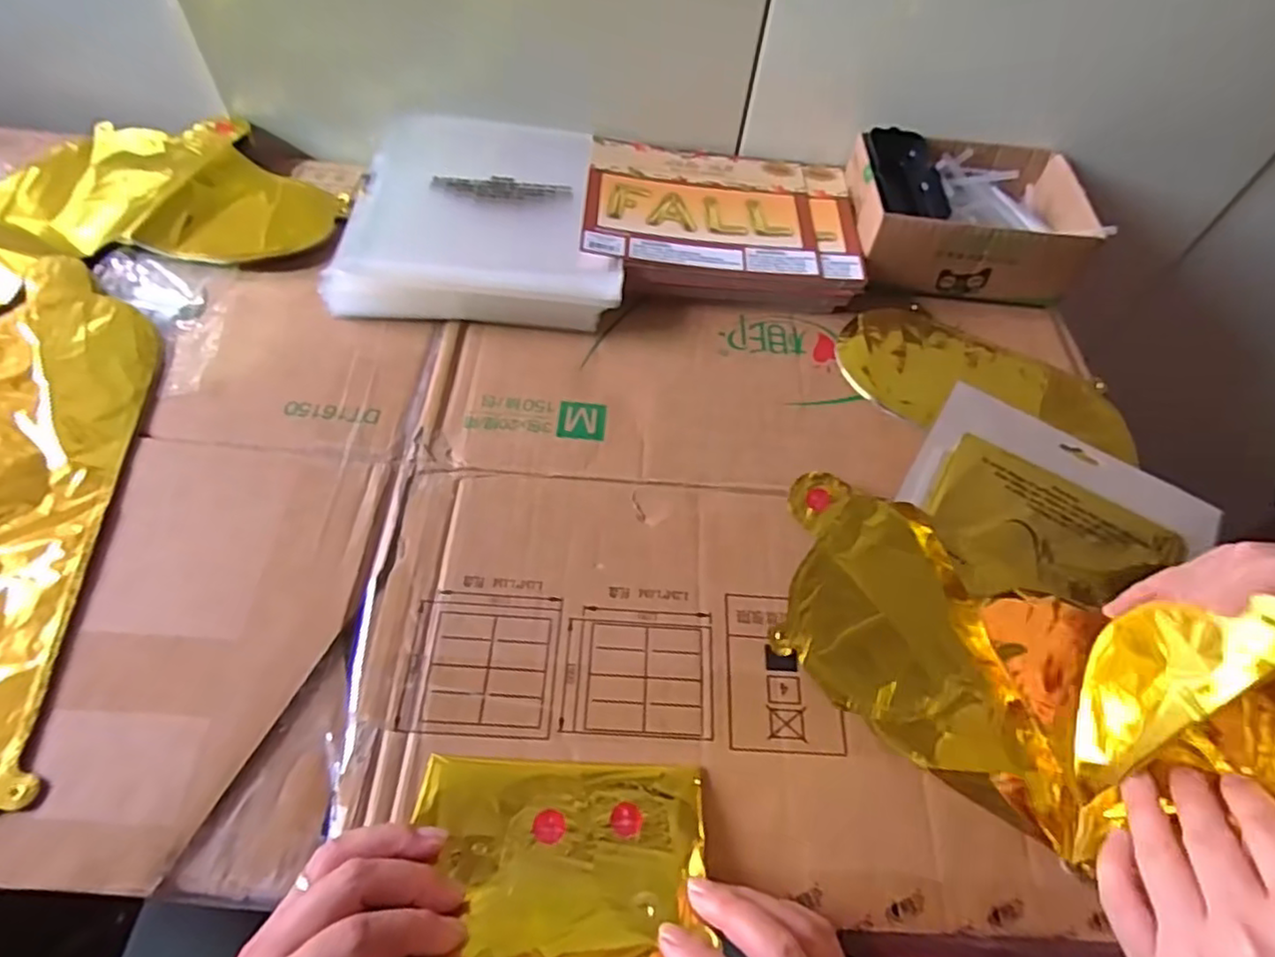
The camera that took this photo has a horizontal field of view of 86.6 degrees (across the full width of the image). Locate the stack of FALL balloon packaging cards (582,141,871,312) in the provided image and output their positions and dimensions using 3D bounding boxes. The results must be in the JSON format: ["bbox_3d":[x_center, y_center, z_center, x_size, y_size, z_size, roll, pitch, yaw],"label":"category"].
[{"bbox_3d":[0.070,-0.220,0.581,0.222,0.035,0.177,3,57,-3],"label":"stack of FALL balloon packaging cards"}]

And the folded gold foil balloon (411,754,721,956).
[{"bbox_3d":[-0.036,0.183,0.310,0.137,0.021,0.116,5,37,-3],"label":"folded gold foil balloon"}]

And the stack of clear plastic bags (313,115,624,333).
[{"bbox_3d":[-0.129,-0.219,0.559,0.212,0.042,0.238,-2,57,-6],"label":"stack of clear plastic bags"}]

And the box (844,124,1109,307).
[{"bbox_3d":[0.275,-0.227,0.582,0.180,0.068,0.132,3,57,-3],"label":"box"}]

